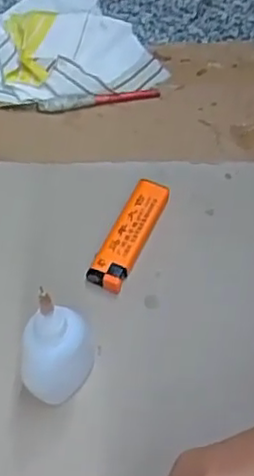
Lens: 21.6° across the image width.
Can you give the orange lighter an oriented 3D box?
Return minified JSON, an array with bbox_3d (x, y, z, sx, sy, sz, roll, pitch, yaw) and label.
[{"bbox_3d":[0.002,-0.004,0.425,0.025,0.014,0.081,23,59,12],"label":"orange lighter"}]

